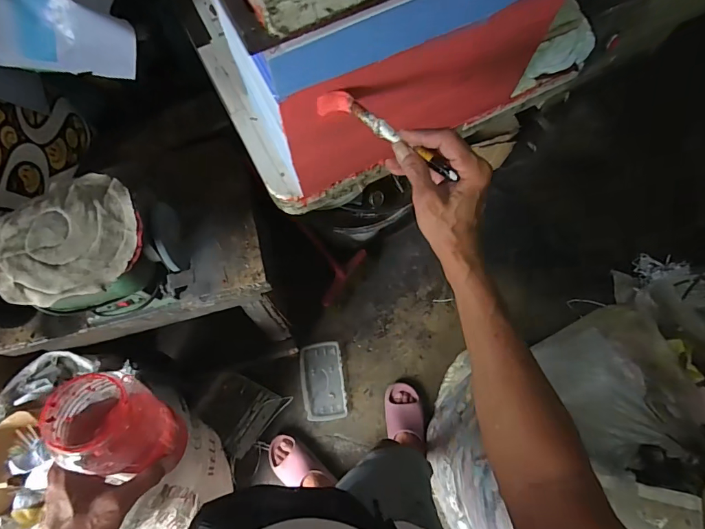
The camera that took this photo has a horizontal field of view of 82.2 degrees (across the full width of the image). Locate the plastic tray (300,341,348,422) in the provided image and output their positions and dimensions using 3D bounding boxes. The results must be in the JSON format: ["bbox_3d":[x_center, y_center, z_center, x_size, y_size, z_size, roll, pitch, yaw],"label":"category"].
[{"bbox_3d":[-0.098,0.389,1.350,0.137,0.017,0.245,-7,75,-3],"label":"plastic tray"}]

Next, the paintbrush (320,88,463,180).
[{"bbox_3d":[0.033,-0.128,0.397,0.159,0.023,0.027,37,77,17],"label":"paintbrush"}]

